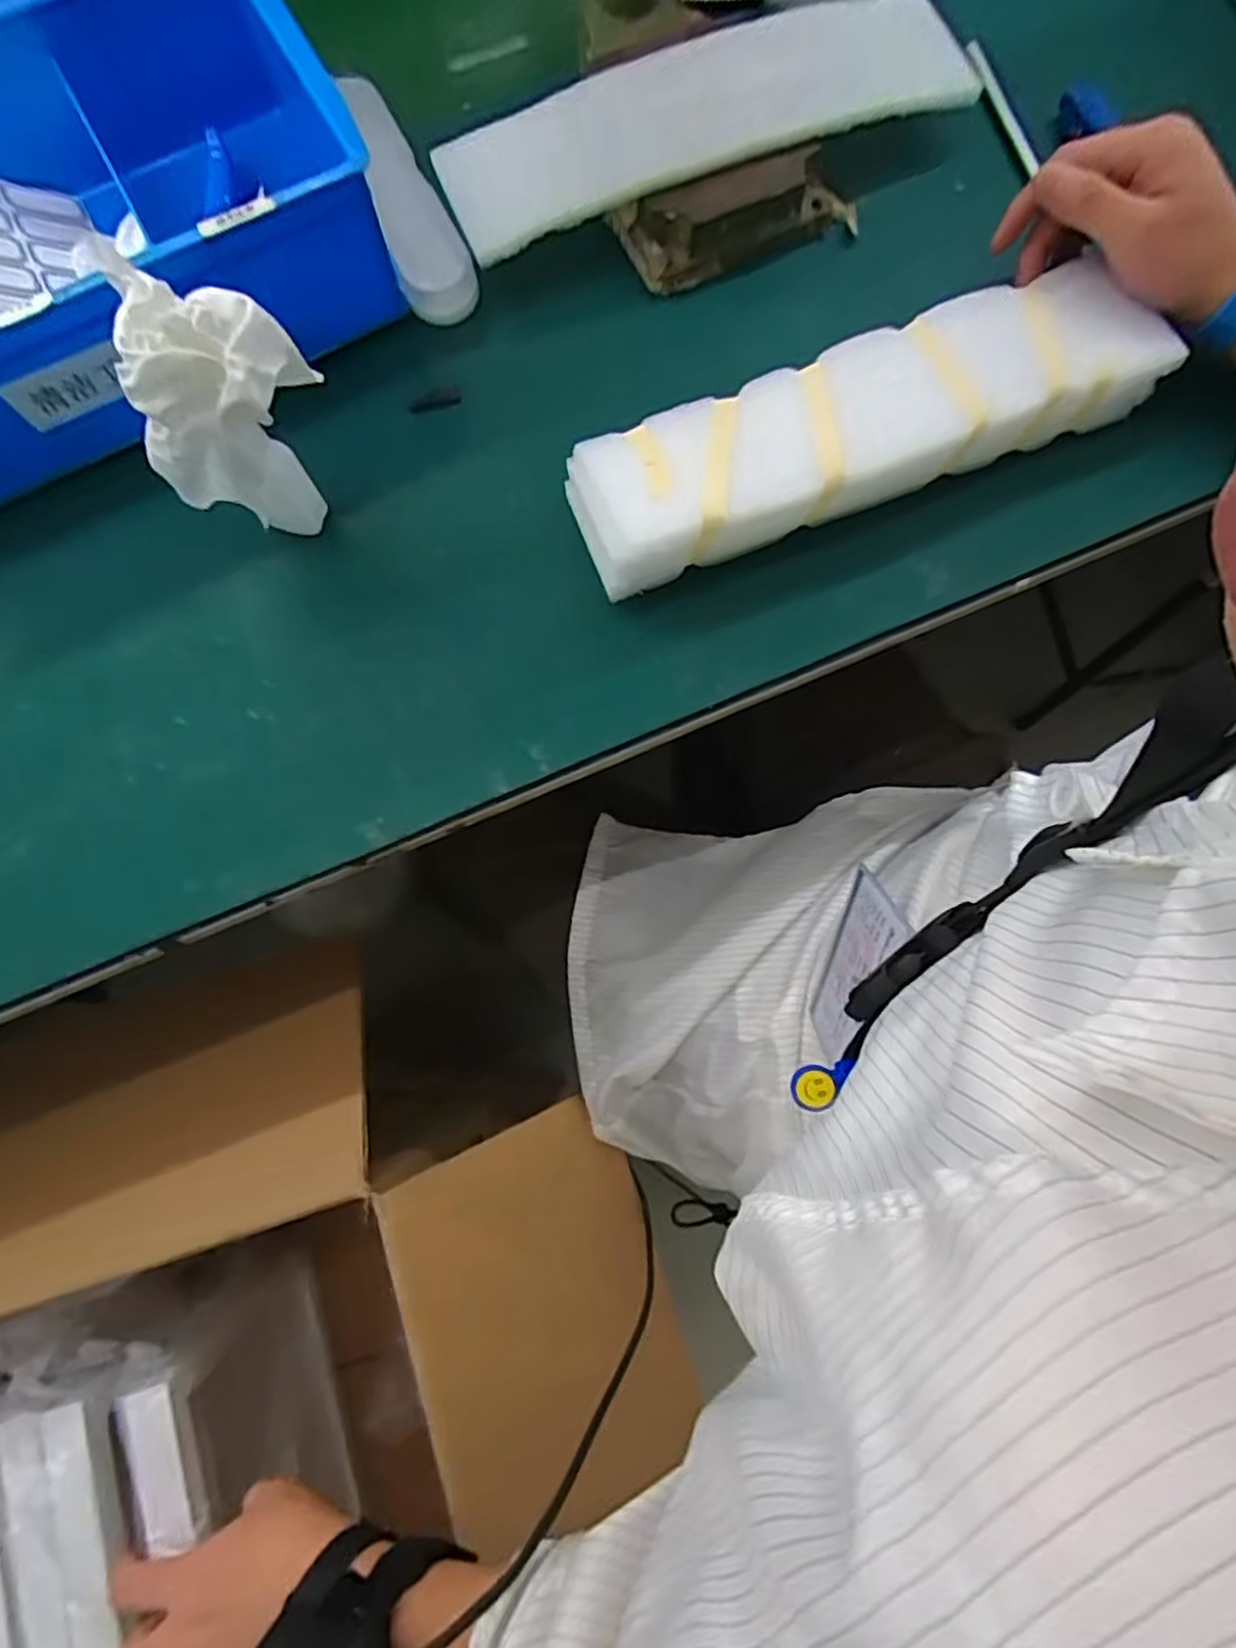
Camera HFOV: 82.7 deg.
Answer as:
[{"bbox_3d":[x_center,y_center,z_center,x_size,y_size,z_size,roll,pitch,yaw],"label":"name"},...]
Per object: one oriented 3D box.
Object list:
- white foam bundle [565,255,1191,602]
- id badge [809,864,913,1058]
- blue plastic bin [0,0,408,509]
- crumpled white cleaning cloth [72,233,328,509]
[{"bbox_3d":[0.132,-0.219,0.387,0.323,0.034,0.078,-22,78,-4],"label":"white foam bundle"},{"bbox_3d":[0.120,0.076,0.359,0.005,0.056,0.093,9,115,-7],"label":"id badge"},{"bbox_3d":[-0.306,-0.317,0.374,0.338,0.123,0.191,-28,79,-5],"label":"blue plastic bin"},{"bbox_3d":[-0.183,-0.188,0.344,0.069,0.124,0.067,7,78,2],"label":"crumpled white cleaning cloth"}]

